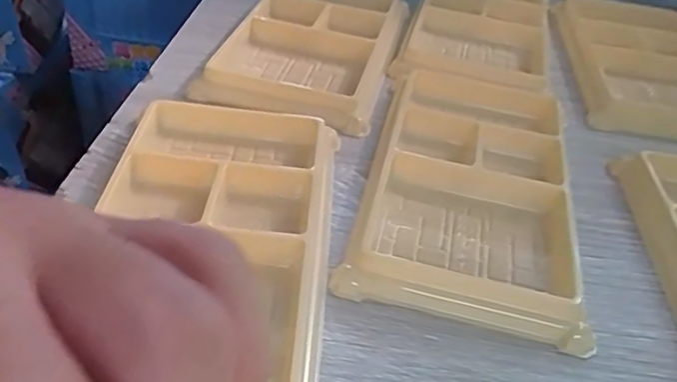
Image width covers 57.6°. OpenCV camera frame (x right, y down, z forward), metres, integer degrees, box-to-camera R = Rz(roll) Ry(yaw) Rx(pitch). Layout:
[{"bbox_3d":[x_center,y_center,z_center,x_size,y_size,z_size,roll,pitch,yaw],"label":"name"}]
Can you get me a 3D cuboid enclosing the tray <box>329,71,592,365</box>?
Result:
[{"bbox_3d":[0.051,-0.005,0.234,0.073,0.013,0.132,14,39,7],"label":"tray"}]

